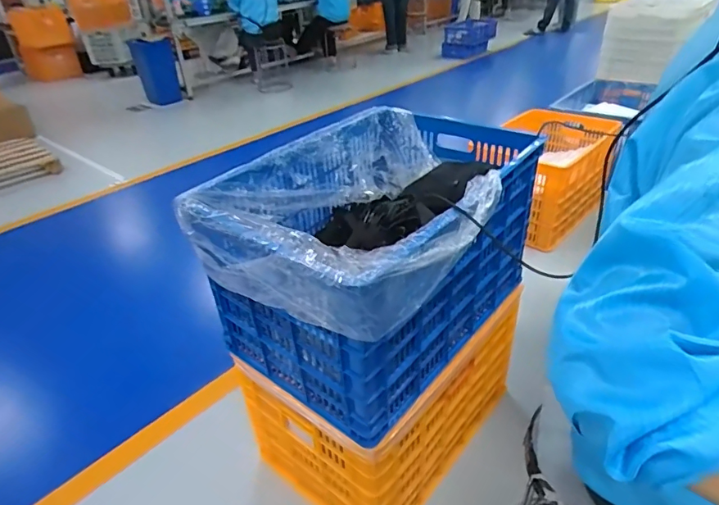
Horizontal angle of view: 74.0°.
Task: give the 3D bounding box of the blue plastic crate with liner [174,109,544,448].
[{"bbox_3d":[0.056,-0.003,1.104,0.505,0.431,0.747,20,40,33],"label":"blue plastic crate with liner"}]

